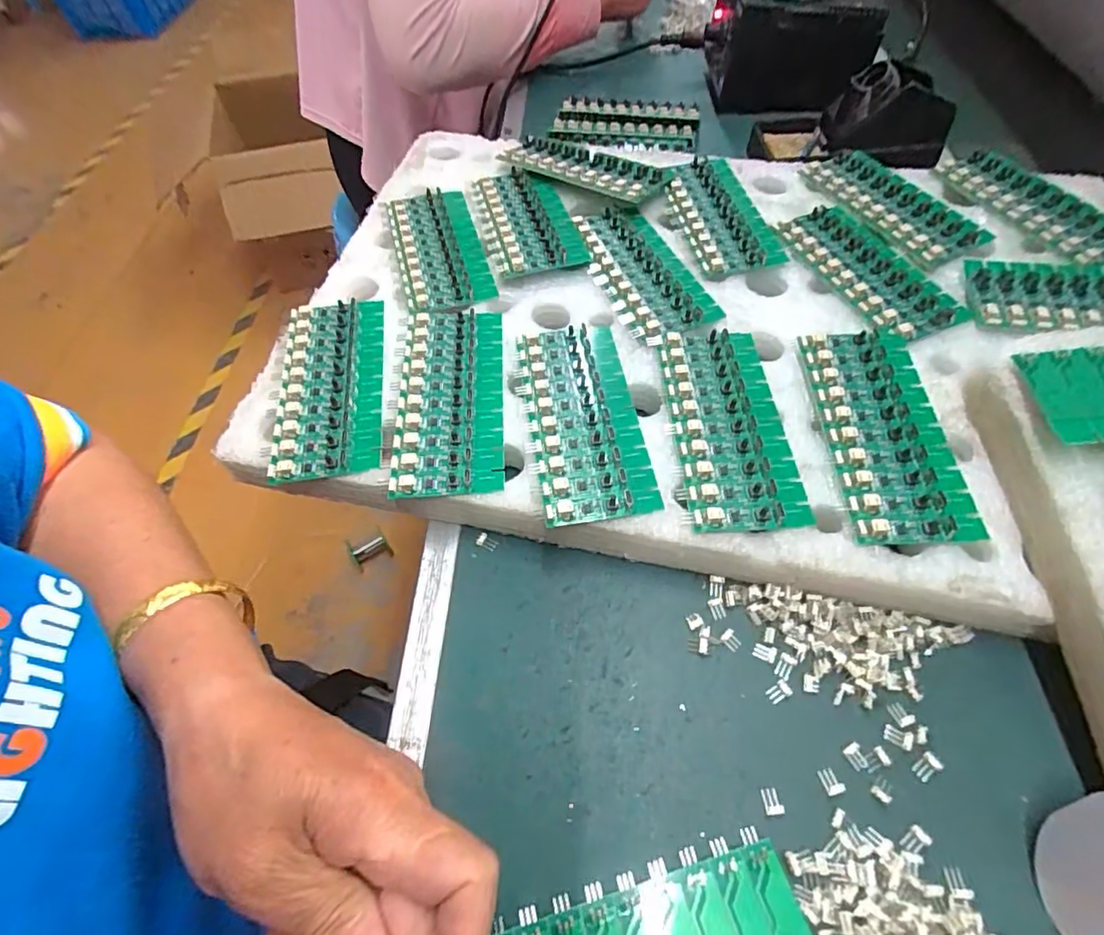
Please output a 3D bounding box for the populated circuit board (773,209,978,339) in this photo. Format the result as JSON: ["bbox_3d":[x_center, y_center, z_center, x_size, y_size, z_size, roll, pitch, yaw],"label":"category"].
[{"bbox_3d":[0.215,-0.138,0.376,0.056,0.007,0.132,-19,58,-9],"label":"populated circuit board"}]

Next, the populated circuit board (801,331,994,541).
[{"bbox_3d":[0.184,-0.022,0.306,0.062,0.010,0.138,-1,57,3],"label":"populated circuit board"}]

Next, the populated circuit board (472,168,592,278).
[{"bbox_3d":[-0.021,-0.194,0.418,0.066,0.011,0.132,-14,58,-6],"label":"populated circuit board"}]

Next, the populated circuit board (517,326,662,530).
[{"bbox_3d":[0.016,-0.031,0.319,0.065,0.007,0.136,-9,57,-3],"label":"populated circuit board"}]

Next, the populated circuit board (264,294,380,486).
[{"bbox_3d":[-0.138,-0.052,0.343,0.061,0.012,0.136,-8,57,-2],"label":"populated circuit board"}]

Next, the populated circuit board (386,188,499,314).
[{"bbox_3d":[-0.085,-0.164,0.409,0.061,0.015,0.137,-15,58,-6],"label":"populated circuit board"}]

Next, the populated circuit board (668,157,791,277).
[{"bbox_3d":[0.125,-0.196,0.419,0.058,0.009,0.131,-11,57,-4],"label":"populated circuit board"}]

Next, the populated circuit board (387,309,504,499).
[{"bbox_3d":[-0.061,-0.045,0.331,0.061,0.008,0.137,-4,57,1],"label":"populated circuit board"}]

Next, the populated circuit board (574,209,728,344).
[{"bbox_3d":[0.061,-0.143,0.385,0.065,0.007,0.137,-19,58,-9],"label":"populated circuit board"}]

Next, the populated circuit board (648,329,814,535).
[{"bbox_3d":[0.100,-0.028,0.314,0.066,0.009,0.136,-3,57,1],"label":"populated circuit board"}]

